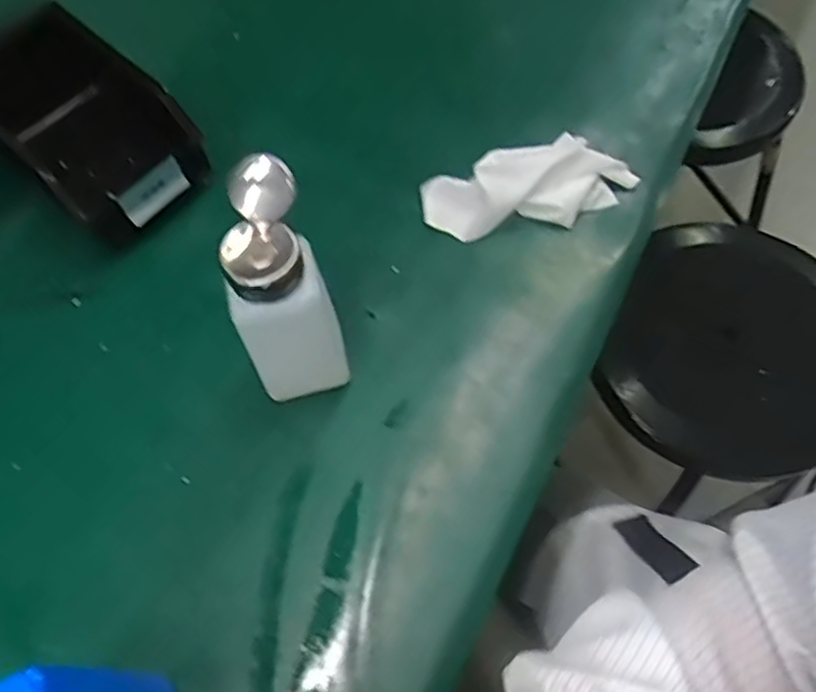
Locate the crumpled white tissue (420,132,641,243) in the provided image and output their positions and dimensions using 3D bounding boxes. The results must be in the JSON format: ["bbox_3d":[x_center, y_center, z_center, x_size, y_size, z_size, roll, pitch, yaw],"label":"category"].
[{"bbox_3d":[0.086,-0.114,0.489,0.147,0.027,0.059,-11,64,-4],"label":"crumpled white tissue"}]

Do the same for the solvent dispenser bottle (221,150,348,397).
[{"bbox_3d":[-0.072,-0.028,0.385,0.053,0.153,0.064,-15,65,-5],"label":"solvent dispenser bottle"}]

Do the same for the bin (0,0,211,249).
[{"bbox_3d":[-0.231,-0.155,0.497,0.153,0.075,0.101,40,72,19],"label":"bin"}]

